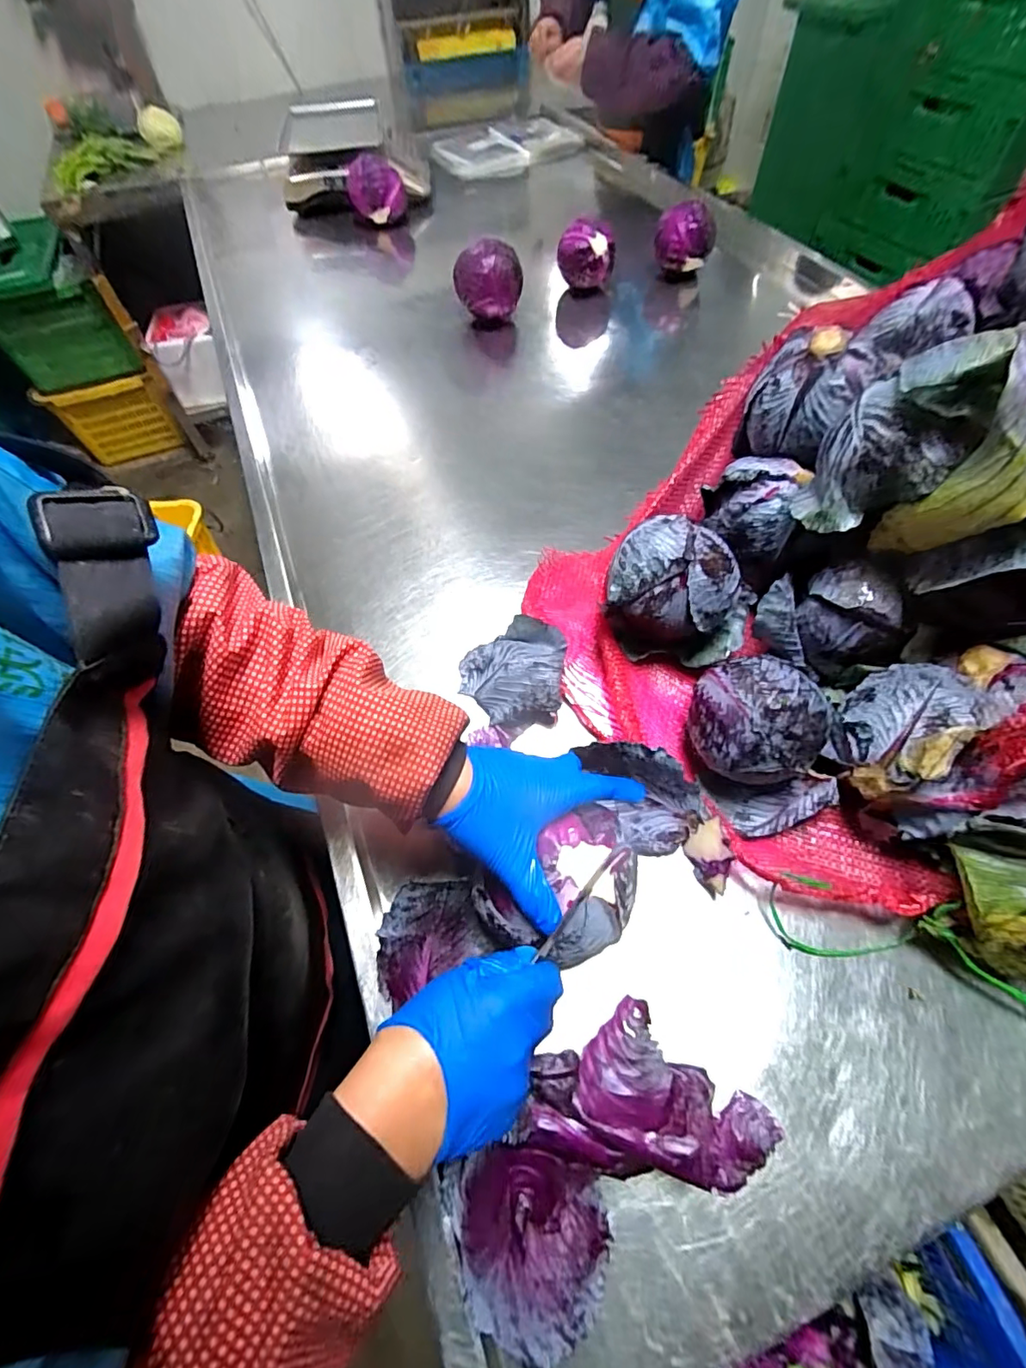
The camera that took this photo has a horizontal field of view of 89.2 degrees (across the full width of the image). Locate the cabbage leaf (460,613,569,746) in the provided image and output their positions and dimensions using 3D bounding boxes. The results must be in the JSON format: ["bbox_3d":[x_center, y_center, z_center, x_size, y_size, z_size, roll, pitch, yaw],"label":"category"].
[{"bbox_3d":[0.000,-0.010,0.535,0.110,0.049,0.109,-8,58,-2],"label":"cabbage leaf"}]

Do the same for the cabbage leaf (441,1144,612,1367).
[{"bbox_3d":[0.006,0.335,0.314,0.102,0.052,0.077,13,59,10],"label":"cabbage leaf"}]

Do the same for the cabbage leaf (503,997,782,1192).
[{"bbox_3d":[0.094,0.279,0.349,0.160,0.042,0.099,14,60,11],"label":"cabbage leaf"}]

